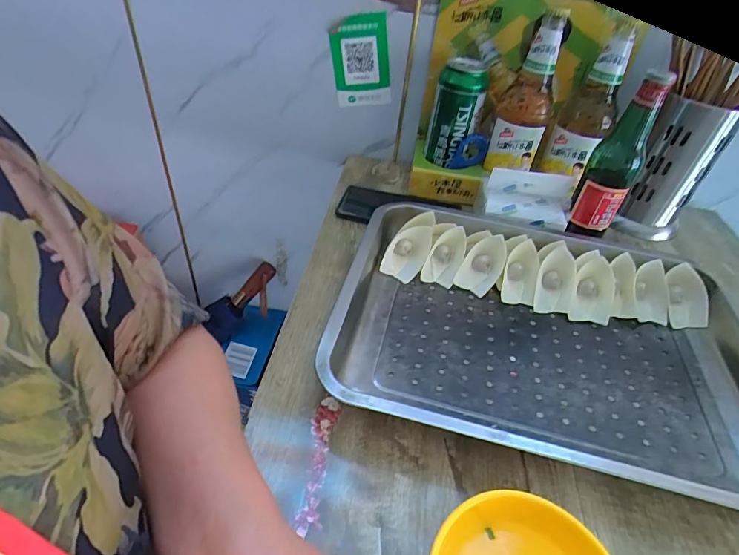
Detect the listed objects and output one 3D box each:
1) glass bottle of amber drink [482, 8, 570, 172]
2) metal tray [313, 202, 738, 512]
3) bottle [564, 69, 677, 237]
[{"bbox_3d":[0.210,-0.236,0.558,0.066,0.186,0.066,20,43,13],"label":"glass bottle of amber drink"},{"bbox_3d":[0.170,0.053,0.414,0.395,0.046,0.288,13,42,6],"label":"metal tray"},{"bbox_3d":[0.285,-0.135,0.486,0.054,0.178,0.053,27,45,20],"label":"bottle"}]

